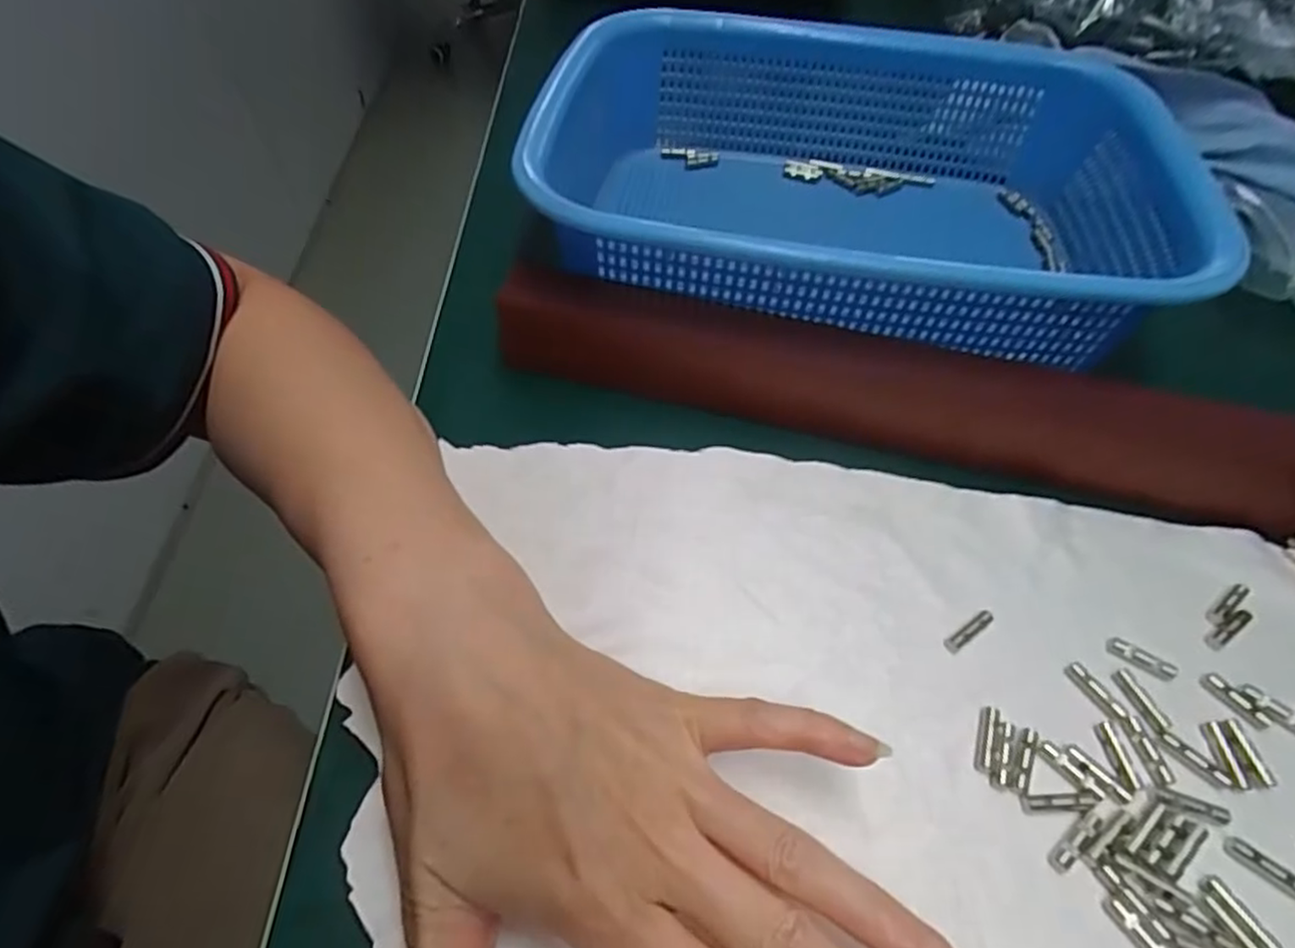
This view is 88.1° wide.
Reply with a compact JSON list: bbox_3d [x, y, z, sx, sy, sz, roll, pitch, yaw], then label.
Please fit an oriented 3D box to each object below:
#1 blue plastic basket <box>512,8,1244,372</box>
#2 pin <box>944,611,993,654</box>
[{"bbox_3d":[0.089,-0.136,0.325,0.281,0.077,0.204,7,54,5],"label":"blue plastic basket"},{"bbox_3d":[0.111,0.054,0.230,0.021,0.004,0.005,-29,58,-20],"label":"pin"}]

